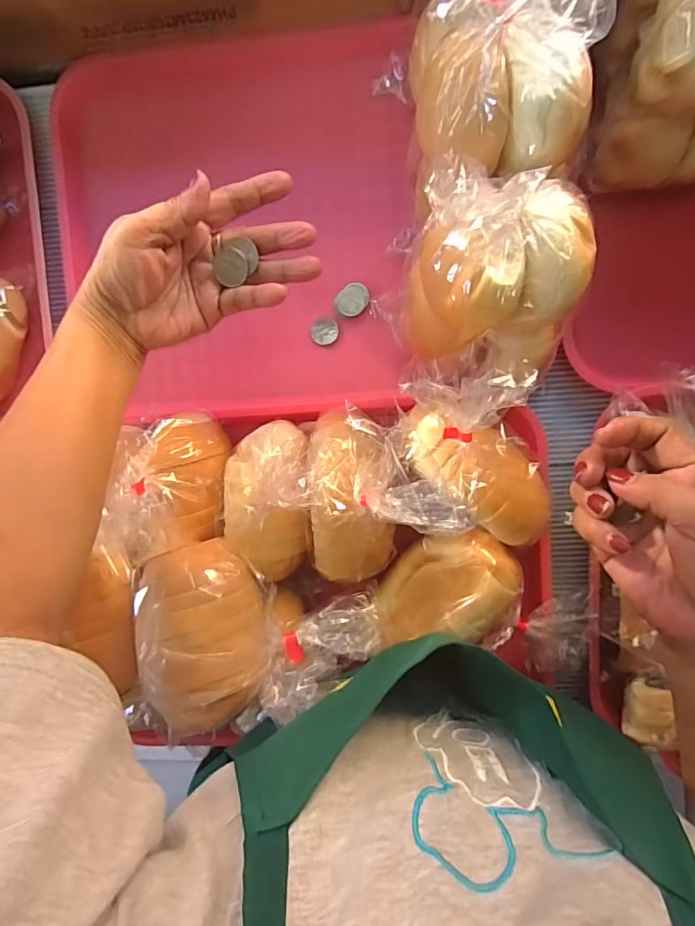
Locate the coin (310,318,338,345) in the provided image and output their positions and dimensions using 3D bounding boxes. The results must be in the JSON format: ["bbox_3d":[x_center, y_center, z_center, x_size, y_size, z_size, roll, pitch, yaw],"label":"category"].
[{"bbox_3d":[-0.020,-0.114,0.440,0.023,0.004,0.022,-5,93,5],"label":"coin"}]

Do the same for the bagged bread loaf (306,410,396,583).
[{"bbox_3d":[0.003,0.031,0.371,0.061,0.049,0.130,-2,94,5],"label":"bagged bread loaf"}]

